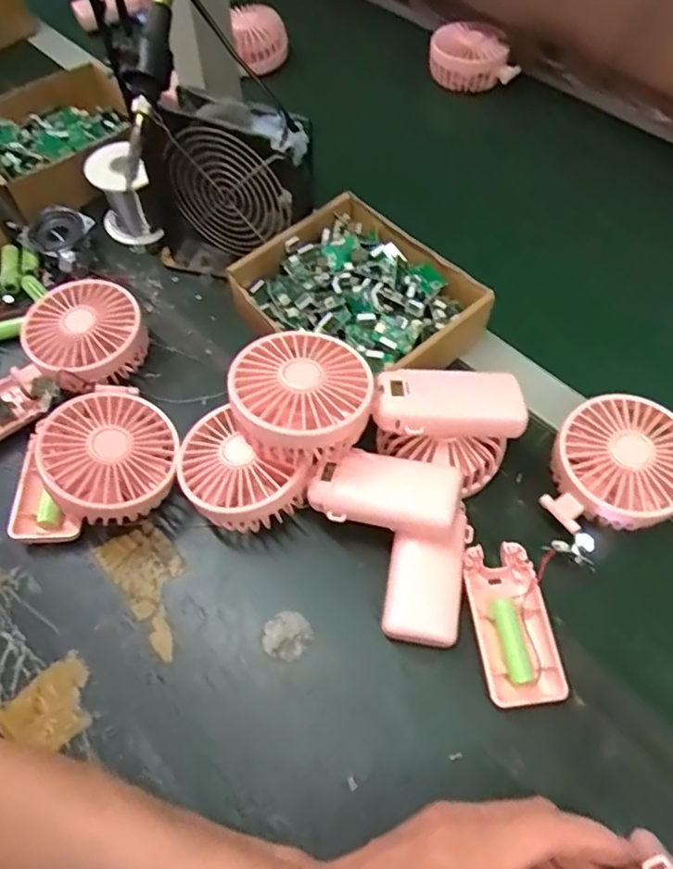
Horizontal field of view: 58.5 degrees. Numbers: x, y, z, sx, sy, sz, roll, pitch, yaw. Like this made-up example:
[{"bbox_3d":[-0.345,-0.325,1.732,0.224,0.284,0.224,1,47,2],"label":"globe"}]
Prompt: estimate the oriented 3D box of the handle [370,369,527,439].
[{"bbox_3d":[0.072,-0.019,0.386,0.092,0.025,0.045,-2,58,0],"label":"handle"}]

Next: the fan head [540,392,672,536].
[{"bbox_3d":[0.190,0.026,0.410,0.087,0.043,0.105,36,65,20],"label":"fan head"}]

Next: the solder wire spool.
[{"bbox_3d":[-0.192,-0.214,0.548,0.049,0.071,0.057,-26,62,-14],"label":"solder wire spool"}]

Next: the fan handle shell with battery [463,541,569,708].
[{"bbox_3d":[0.109,0.117,0.377,0.047,0.016,0.095,-6,59,-3],"label":"fan handle shell with battery"}]

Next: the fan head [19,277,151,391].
[{"bbox_3d":[-0.197,-0.078,0.474,0.082,0.051,0.086,0,58,0],"label":"fan head"}]

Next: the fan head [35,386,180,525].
[{"bbox_3d":[-0.159,0.012,0.413,0.098,0.044,0.098,-24,72,-32],"label":"fan head"}]

